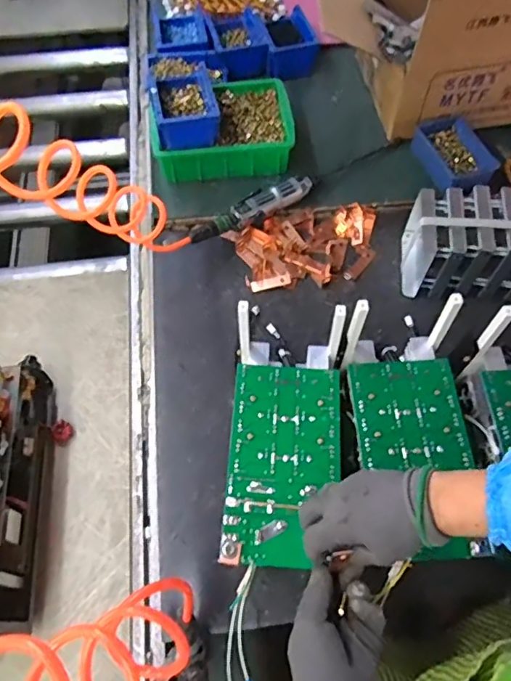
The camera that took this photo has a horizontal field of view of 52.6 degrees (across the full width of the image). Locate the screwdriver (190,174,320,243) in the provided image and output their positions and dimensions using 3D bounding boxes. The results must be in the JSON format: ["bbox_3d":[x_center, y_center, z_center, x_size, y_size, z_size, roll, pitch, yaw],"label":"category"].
[{"bbox_3d":[-0.002,-0.226,0.881,0.251,0.043,0.059,-24,64,-12],"label":"screwdriver"}]

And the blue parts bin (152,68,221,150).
[{"bbox_3d":[-0.123,-0.416,0.891,0.102,0.061,0.166,-9,62,-4],"label":"blue parts bin"}]

